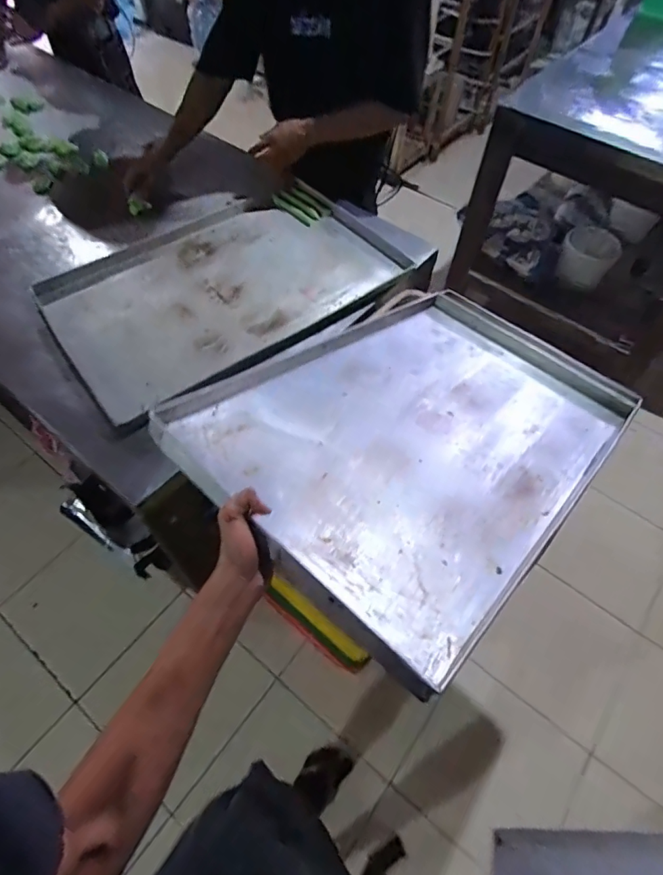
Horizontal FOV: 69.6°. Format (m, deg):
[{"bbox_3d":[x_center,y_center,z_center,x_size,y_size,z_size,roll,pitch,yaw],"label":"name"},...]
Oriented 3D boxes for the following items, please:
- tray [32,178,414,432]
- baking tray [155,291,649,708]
[{"bbox_3d":[-0.225,-0.328,1.054,0.694,0.060,0.482,-30,63,-20],"label":"tray"},{"bbox_3d":[0.160,-0.040,0.745,0.464,0.031,0.741,37,45,24],"label":"baking tray"}]

